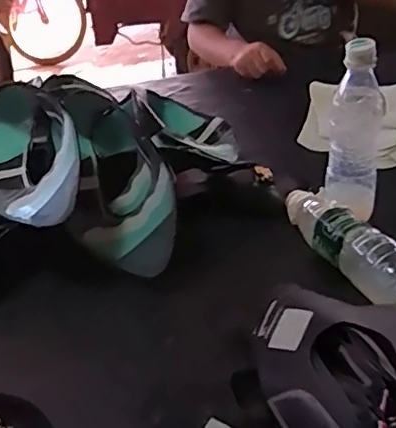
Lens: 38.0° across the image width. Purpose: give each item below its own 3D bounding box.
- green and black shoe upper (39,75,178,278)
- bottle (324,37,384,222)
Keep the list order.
[{"bbox_3d":[-0.105,-0.035,0.705,0.108,0.139,0.250,-12,34,-16],"label":"green and black shoe upper"},{"bbox_3d":[0.202,-0.100,0.727,0.064,0.234,0.064,10,34,17],"label":"bottle"}]

